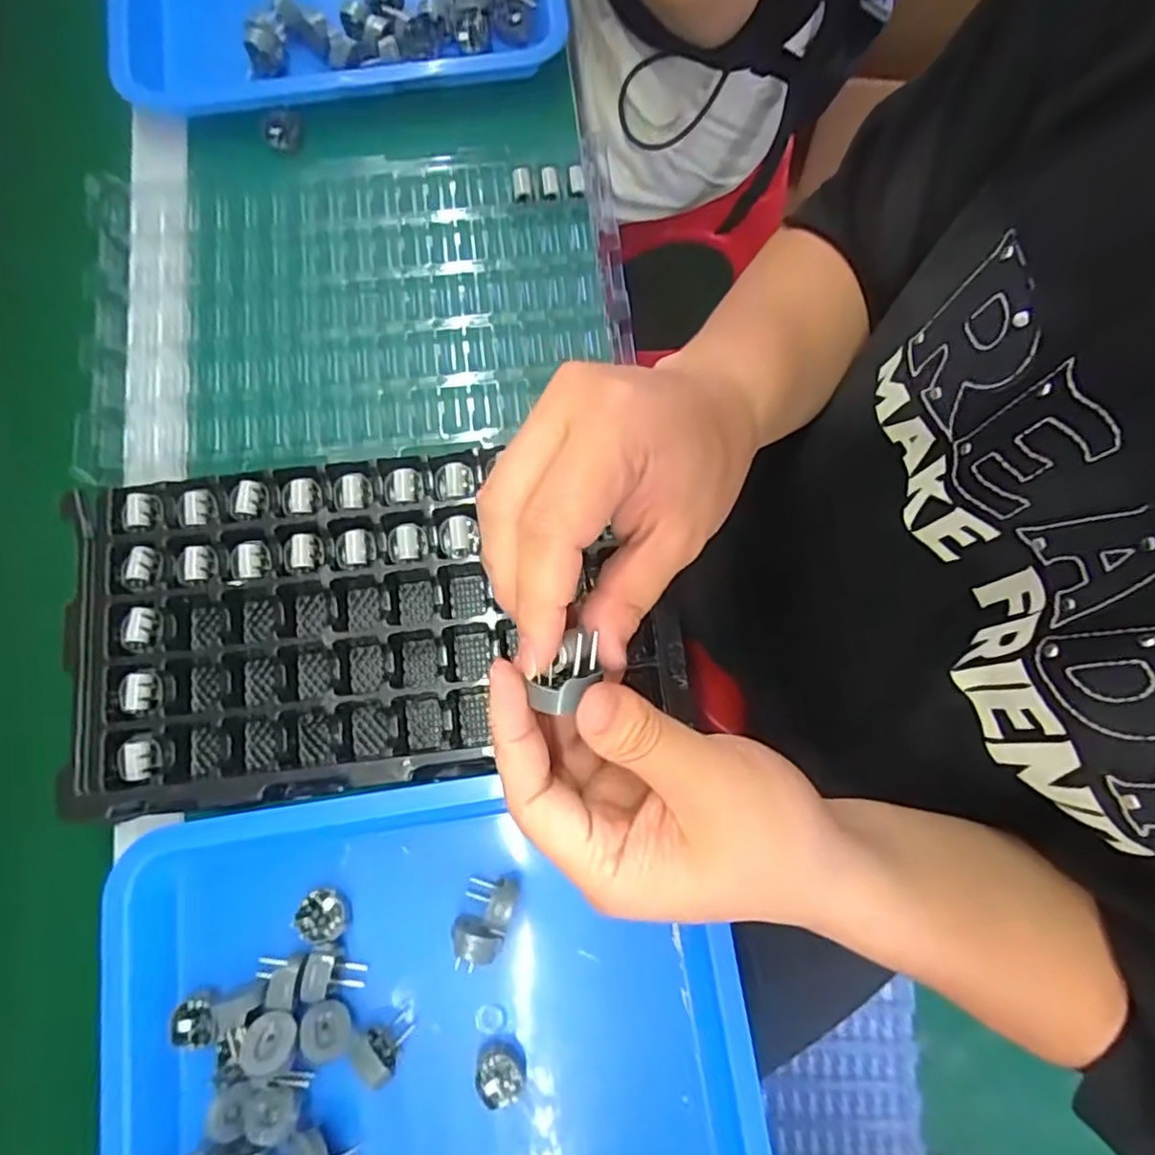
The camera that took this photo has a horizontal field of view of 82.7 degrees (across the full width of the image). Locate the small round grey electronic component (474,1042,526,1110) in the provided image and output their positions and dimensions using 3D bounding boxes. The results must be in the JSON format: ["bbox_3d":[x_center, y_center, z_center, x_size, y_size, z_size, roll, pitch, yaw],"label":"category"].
[{"bbox_3d":[-0.042,0.271,0.356,0.026,0.012,0.027,0,78,0],"label":"small round grey electronic component"}]

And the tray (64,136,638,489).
[{"bbox_3d":[-0.150,-0.186,0.453,0.360,0.025,0.226,-6,78,-1],"label":"tray"}]

